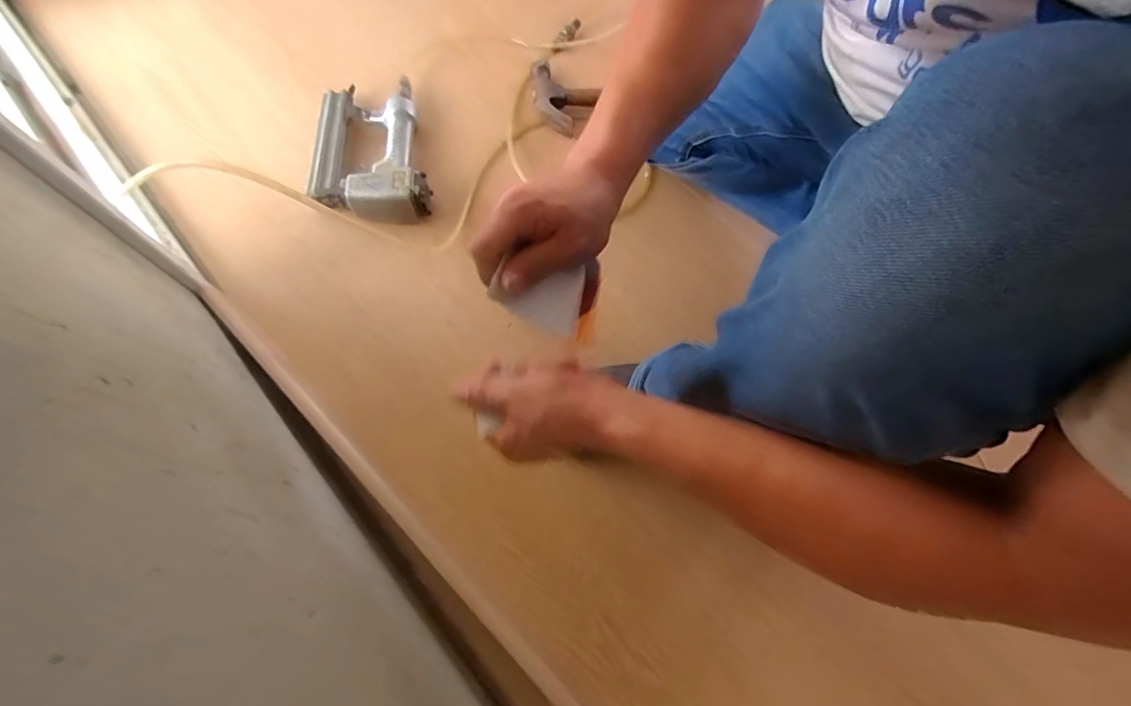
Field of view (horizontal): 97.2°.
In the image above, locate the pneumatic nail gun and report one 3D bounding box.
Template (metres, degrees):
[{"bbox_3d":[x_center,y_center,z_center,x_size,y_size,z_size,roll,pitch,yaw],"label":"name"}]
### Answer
[{"bbox_3d":[-0.302,-0.317,0.757,0.172,0.065,0.279,-9,68,-5],"label":"pneumatic nail gun"}]

